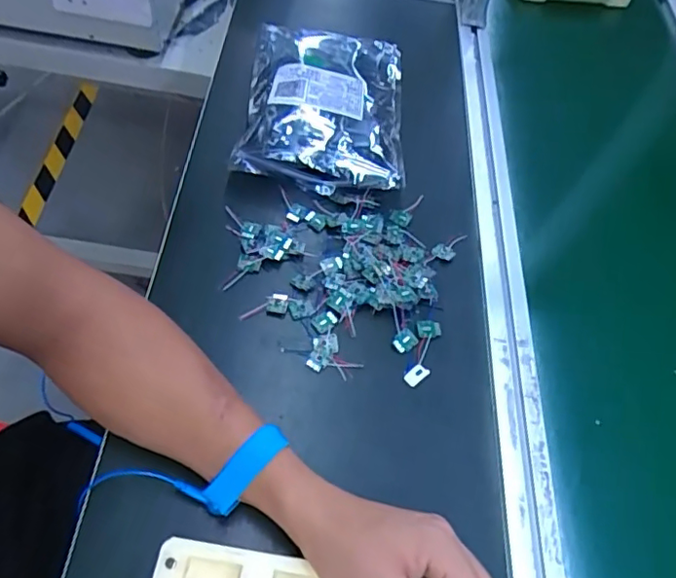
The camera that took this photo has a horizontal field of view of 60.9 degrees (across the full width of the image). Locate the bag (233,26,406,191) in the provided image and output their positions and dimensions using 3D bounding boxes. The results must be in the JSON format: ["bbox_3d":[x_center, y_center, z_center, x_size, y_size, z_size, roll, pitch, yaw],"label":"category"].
[{"bbox_3d":[-0.013,-0.214,0.627,0.165,0.043,0.250,7,56,-5],"label":"bag"}]

